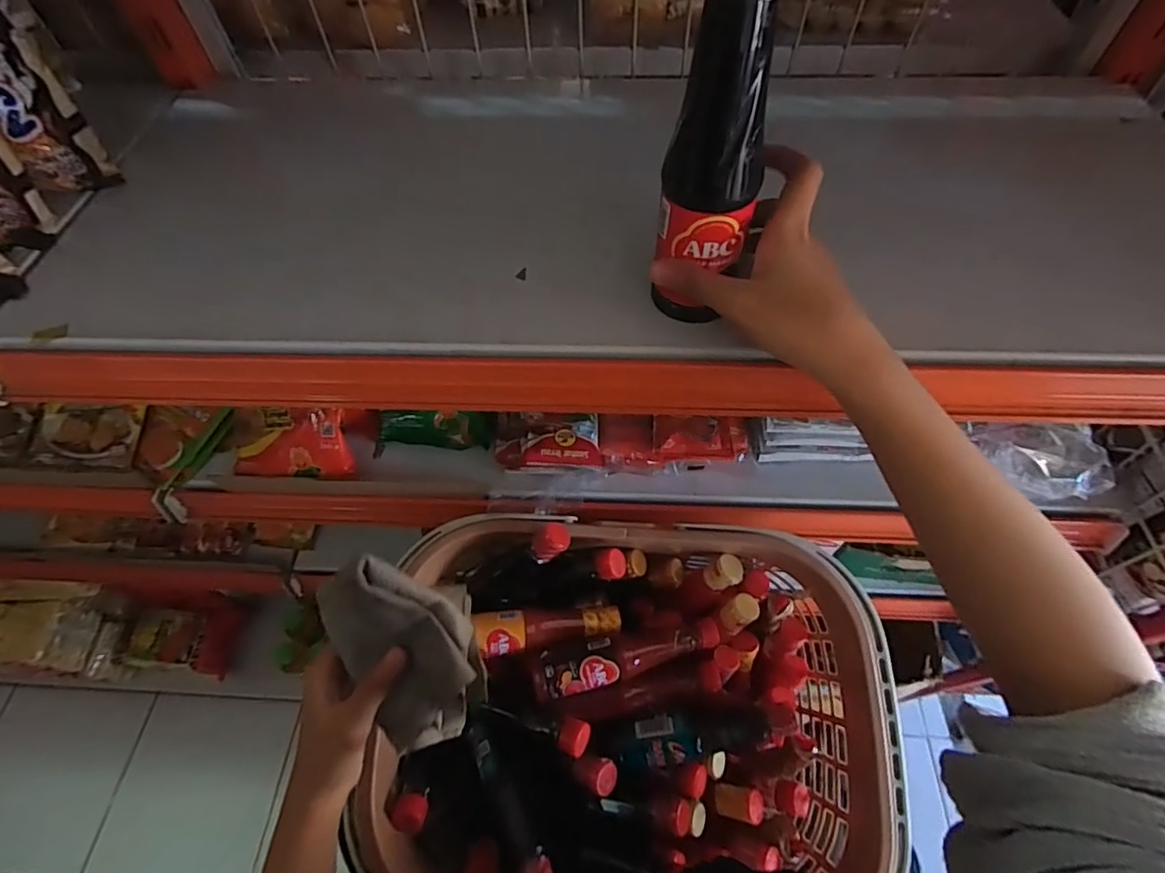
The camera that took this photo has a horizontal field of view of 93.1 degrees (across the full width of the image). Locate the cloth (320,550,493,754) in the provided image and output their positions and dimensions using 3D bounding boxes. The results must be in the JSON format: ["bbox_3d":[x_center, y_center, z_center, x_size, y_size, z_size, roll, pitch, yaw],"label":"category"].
[{"bbox_3d":[-0.113,0.142,0.357,0.090,0.157,0.048,-17,18,-8],"label":"cloth"}]

